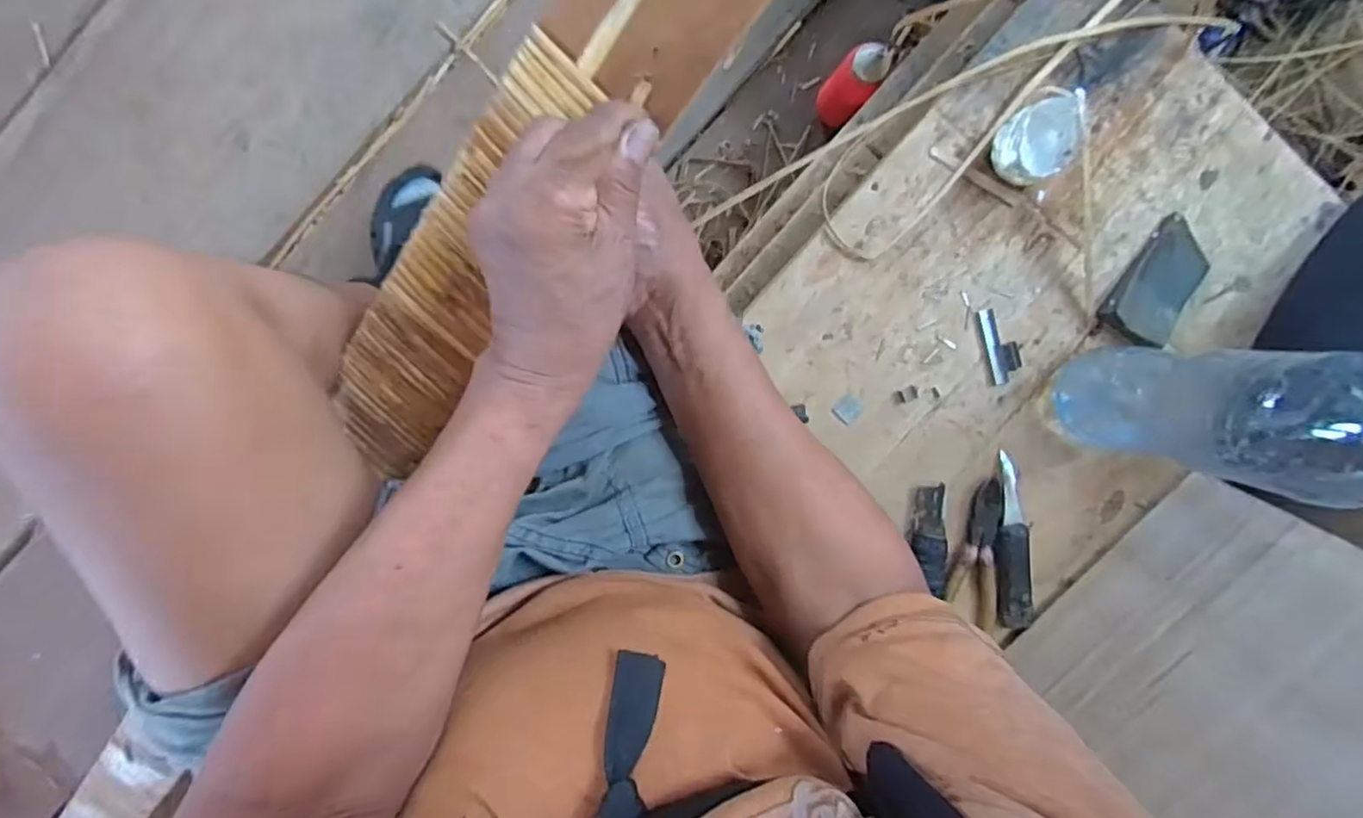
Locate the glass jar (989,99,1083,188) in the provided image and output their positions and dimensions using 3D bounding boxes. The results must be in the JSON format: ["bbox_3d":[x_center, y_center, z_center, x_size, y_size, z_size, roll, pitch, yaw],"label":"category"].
[{"bbox_3d":[0.263,-0.198,0.494,0.060,0.042,0.052,-29,97,3],"label":"glass jar"}]

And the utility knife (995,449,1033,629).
[{"bbox_3d":[0.274,0.111,0.548,0.030,0.015,0.144,-5,98,0],"label":"utility knife"}]

